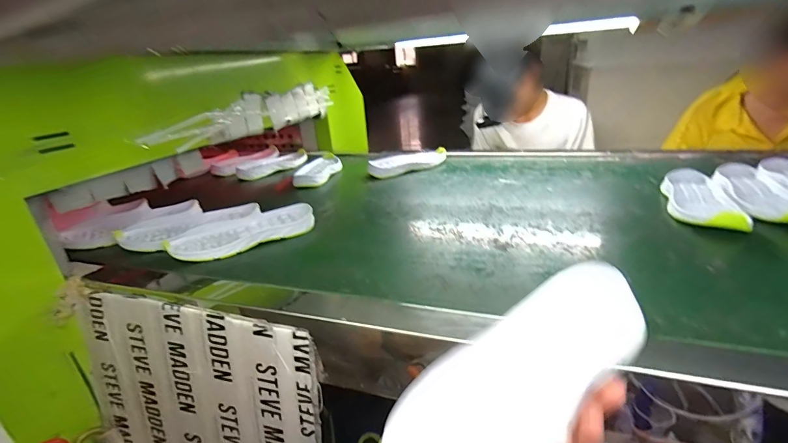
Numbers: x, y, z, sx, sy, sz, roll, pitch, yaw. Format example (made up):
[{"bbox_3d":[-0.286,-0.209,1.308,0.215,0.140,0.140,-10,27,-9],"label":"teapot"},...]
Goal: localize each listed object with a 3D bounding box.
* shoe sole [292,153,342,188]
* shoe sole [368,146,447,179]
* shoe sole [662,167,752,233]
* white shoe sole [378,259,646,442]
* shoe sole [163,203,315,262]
[{"bbox_3d":[-0.178,-0.128,0.889,0.088,0.021,0.235,-3,23,1],"label":"shoe sole"},{"bbox_3d":[0.043,-0.141,0.886,0.209,0.030,0.072,-18,27,-31],"label":"shoe sole"},{"bbox_3d":[0.461,-0.038,0.565,0.079,0.031,0.214,8,26,25],"label":"shoe sole"},{"bbox_3d":[0.079,0.104,0.242,0.200,0.021,0.080,-34,33,-17],"label":"white shoe sole"},{"bbox_3d":[-0.226,0.011,0.562,0.205,0.026,0.094,-10,24,-15],"label":"shoe sole"}]

